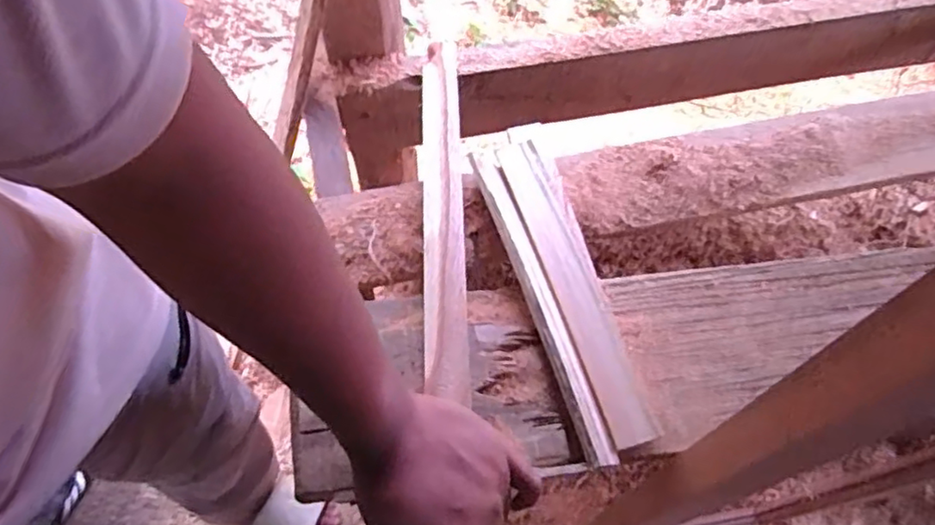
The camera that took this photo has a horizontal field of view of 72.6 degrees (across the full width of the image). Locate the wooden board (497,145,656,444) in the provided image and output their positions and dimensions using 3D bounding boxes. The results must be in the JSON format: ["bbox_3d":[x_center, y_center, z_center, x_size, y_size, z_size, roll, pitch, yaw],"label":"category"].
[{"bbox_3d":[0.091,0.015,0.553,0.038,0.024,0.289,-17,65,-7],"label":"wooden board"}]

